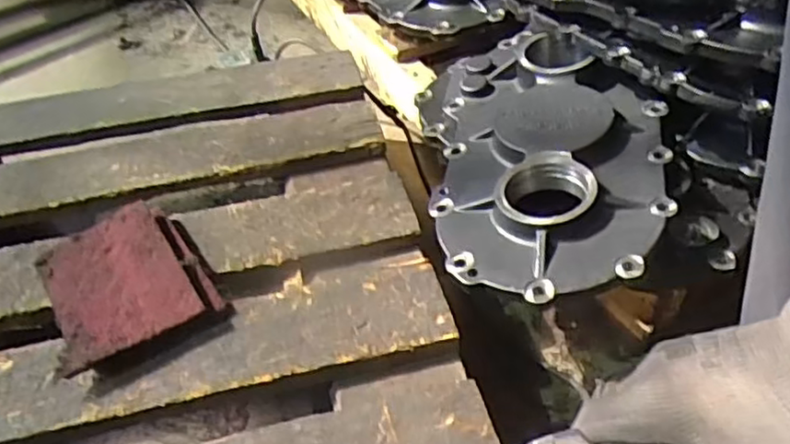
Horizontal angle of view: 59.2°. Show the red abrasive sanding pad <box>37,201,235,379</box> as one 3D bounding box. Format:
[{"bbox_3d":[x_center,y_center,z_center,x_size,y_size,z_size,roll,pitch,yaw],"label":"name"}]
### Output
[{"bbox_3d":[-0.224,0.048,0.579,0.124,0.034,0.142,-26,48,-23],"label":"red abrasive sanding pad"}]

